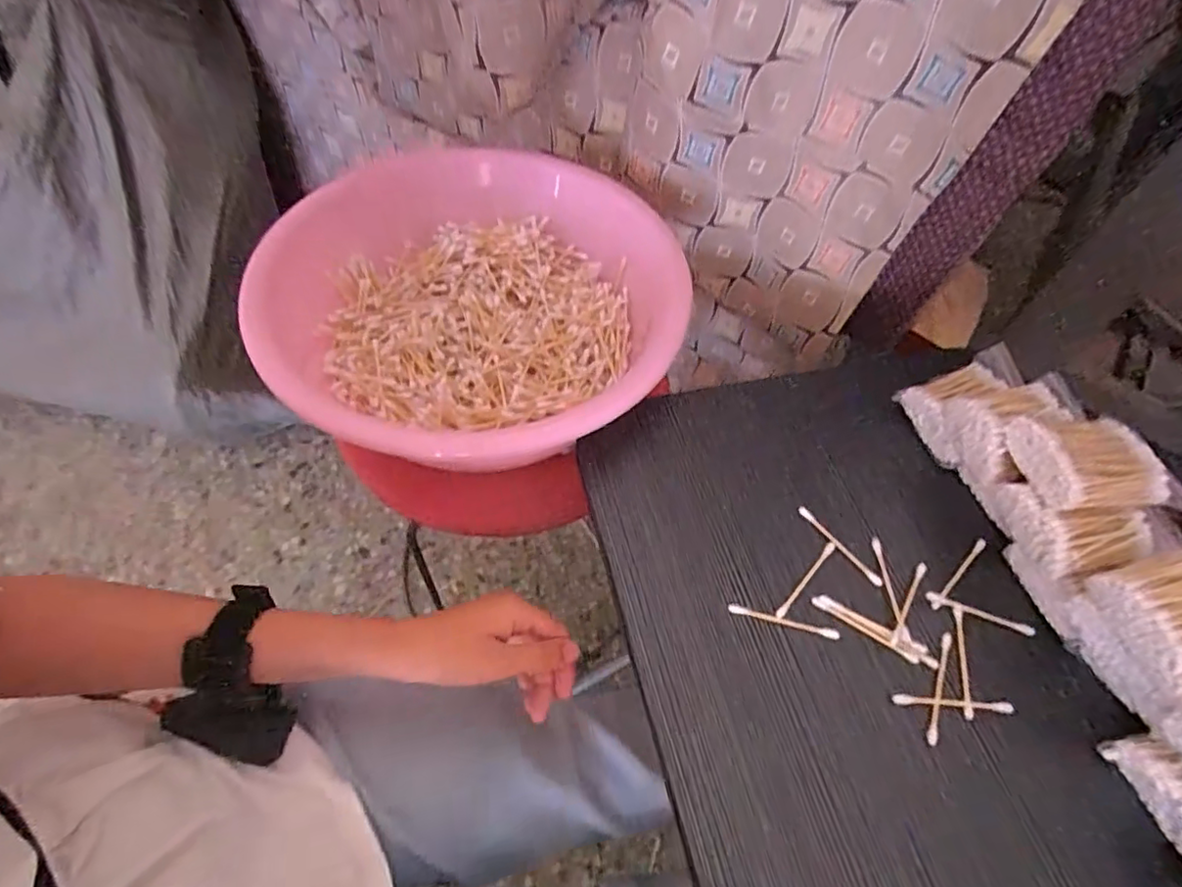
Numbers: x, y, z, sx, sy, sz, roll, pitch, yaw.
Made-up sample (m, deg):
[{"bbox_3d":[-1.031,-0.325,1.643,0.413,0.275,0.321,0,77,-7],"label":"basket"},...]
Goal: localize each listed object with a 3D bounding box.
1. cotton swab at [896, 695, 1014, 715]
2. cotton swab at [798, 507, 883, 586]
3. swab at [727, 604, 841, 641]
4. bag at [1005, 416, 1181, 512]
[{"bbox_3d":[0.215,0.155,0.354,0.068,0.007,0.006,6,57,0],"label":"cotton swab"},{"bbox_3d":[0.171,0.070,0.410,0.006,0.008,0.070,-31,64,-21],"label":"cotton swab"},{"bbox_3d":[0.122,0.113,0.377,0.070,0.006,0.006,14,57,5],"label":"swab"},{"bbox_3d":[0.322,0.014,0.380,0.081,0.024,0.069,1,57,-3],"label":"bag"}]

